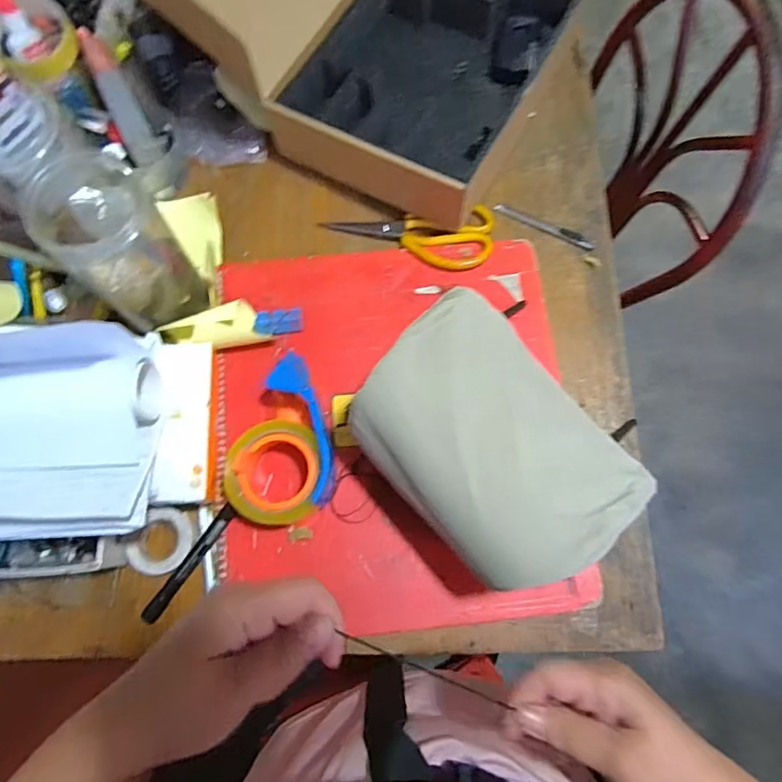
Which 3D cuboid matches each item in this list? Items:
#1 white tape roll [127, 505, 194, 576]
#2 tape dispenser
[{"bbox_3d":[-0.234,0.153,0.544,0.060,0.018,0.062,0,74,1],"label":"white tape roll"},{"bbox_3d":[-0.113,0.051,0.538,0.098,0.056,0.153,-9,74,-2],"label":"tape dispenser"}]

